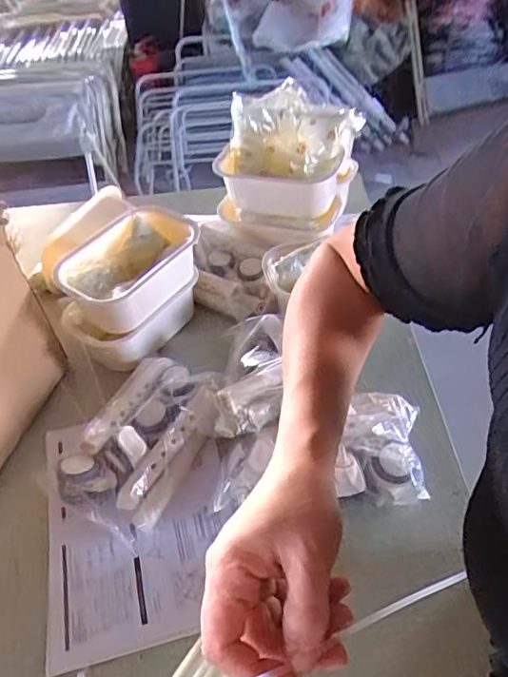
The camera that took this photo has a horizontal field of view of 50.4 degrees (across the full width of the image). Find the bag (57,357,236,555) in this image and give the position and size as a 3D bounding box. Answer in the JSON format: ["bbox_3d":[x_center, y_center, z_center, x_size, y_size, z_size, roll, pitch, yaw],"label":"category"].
[{"bbox_3d":[-0.129,0.121,0.662,0.161,0.059,0.223,21,52,25],"label":"bag"}]

